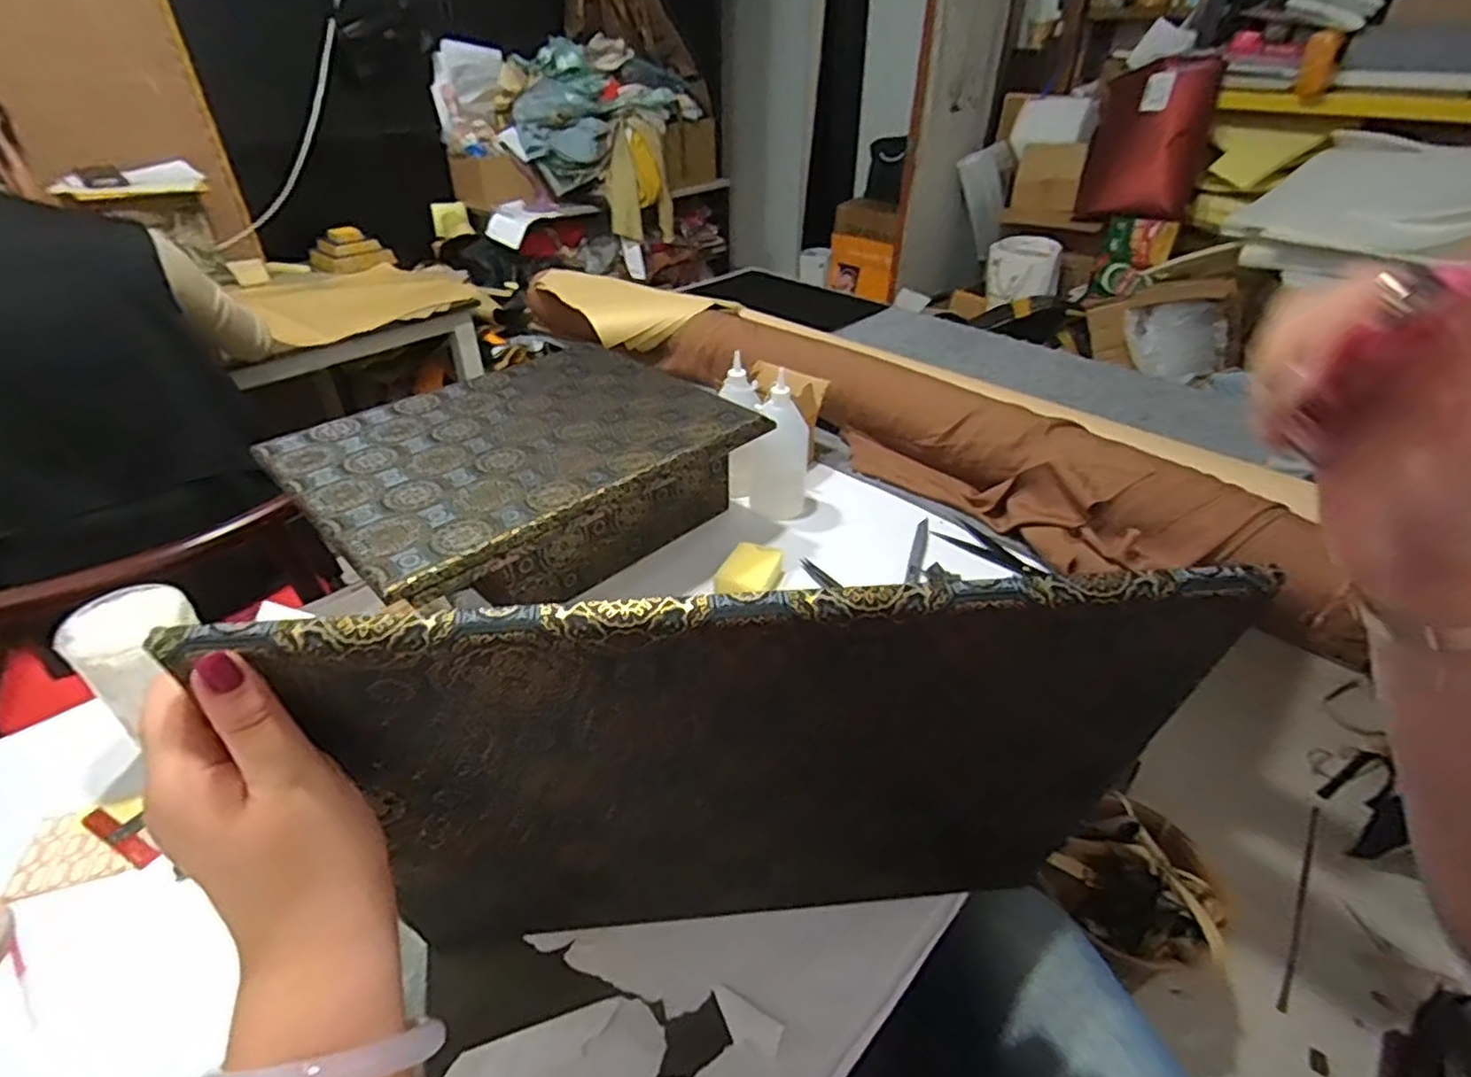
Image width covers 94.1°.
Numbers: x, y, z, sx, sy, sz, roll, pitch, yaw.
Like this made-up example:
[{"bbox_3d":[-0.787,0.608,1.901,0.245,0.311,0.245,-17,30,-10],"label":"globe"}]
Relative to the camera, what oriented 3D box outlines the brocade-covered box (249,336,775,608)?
[{"bbox_3d":[-0.239,-0.055,0.817,0.450,0.173,0.337,-30,46,-35],"label":"brocade-covered box"}]

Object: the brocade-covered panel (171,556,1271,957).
[{"bbox_3d":[0.012,0.147,0.387,0.418,0.341,0.017,-3,46,-4],"label":"brocade-covered panel"}]

